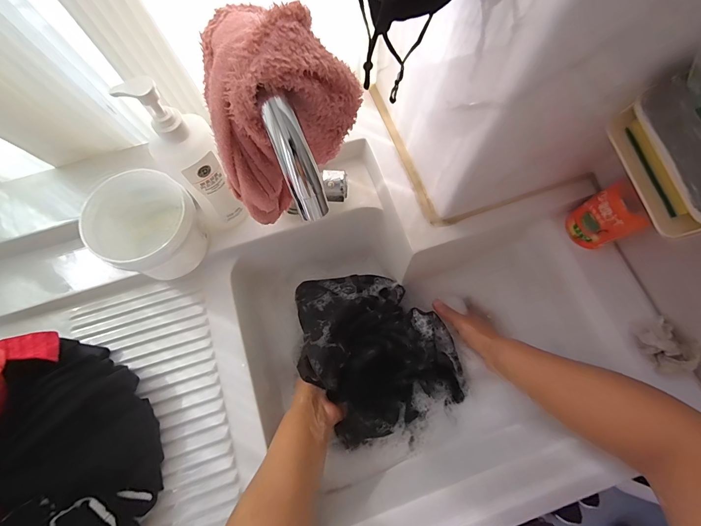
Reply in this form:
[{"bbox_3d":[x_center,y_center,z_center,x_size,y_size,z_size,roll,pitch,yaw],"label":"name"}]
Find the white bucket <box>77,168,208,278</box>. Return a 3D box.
[{"bbox_3d":[-0.255,-0.044,0.455,0.122,0.110,0.115,0,73,0],"label":"white bucket"}]

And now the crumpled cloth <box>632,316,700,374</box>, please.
[{"bbox_3d":[0.386,0.099,0.426,0.051,0.040,0.071,-28,75,-8],"label":"crumpled cloth"}]

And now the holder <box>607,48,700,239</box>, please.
[{"bbox_3d":[0.310,-0.097,0.305,0.093,0.081,0.129,-12,73,-4],"label":"holder"}]

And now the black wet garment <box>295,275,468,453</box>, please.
[{"bbox_3d":[0.034,0.114,0.503,0.195,0.126,0.241,-22,74,-7],"label":"black wet garment"}]

